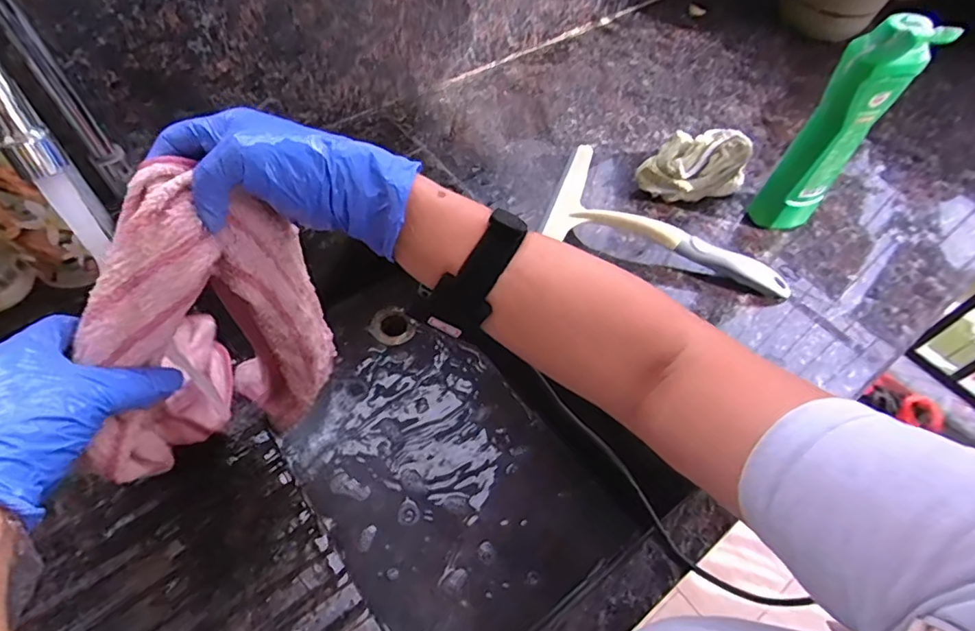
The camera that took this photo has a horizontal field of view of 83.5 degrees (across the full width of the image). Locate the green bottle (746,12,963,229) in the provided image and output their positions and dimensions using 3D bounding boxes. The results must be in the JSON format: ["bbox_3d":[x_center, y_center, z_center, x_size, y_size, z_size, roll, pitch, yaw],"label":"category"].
[{"bbox_3d":[0.311,-0.162,0.492,0.055,0.217,0.047,32,60,17],"label":"green bottle"}]

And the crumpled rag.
[{"bbox_3d":[0.214,-0.153,0.573,0.106,0.062,0.061,-25,61,-19],"label":"crumpled rag"}]

